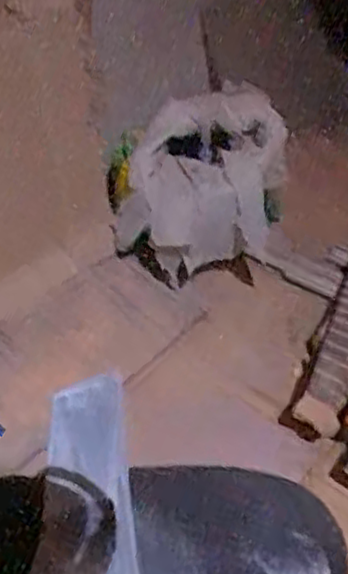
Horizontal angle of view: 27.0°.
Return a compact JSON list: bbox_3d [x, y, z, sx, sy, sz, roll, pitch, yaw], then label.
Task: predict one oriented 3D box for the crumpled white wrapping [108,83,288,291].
[{"bbox_3d":[0.037,-0.148,1.321,0.288,0.306,0.333,10,46,11],"label":"crumpled white wrapping"}]

